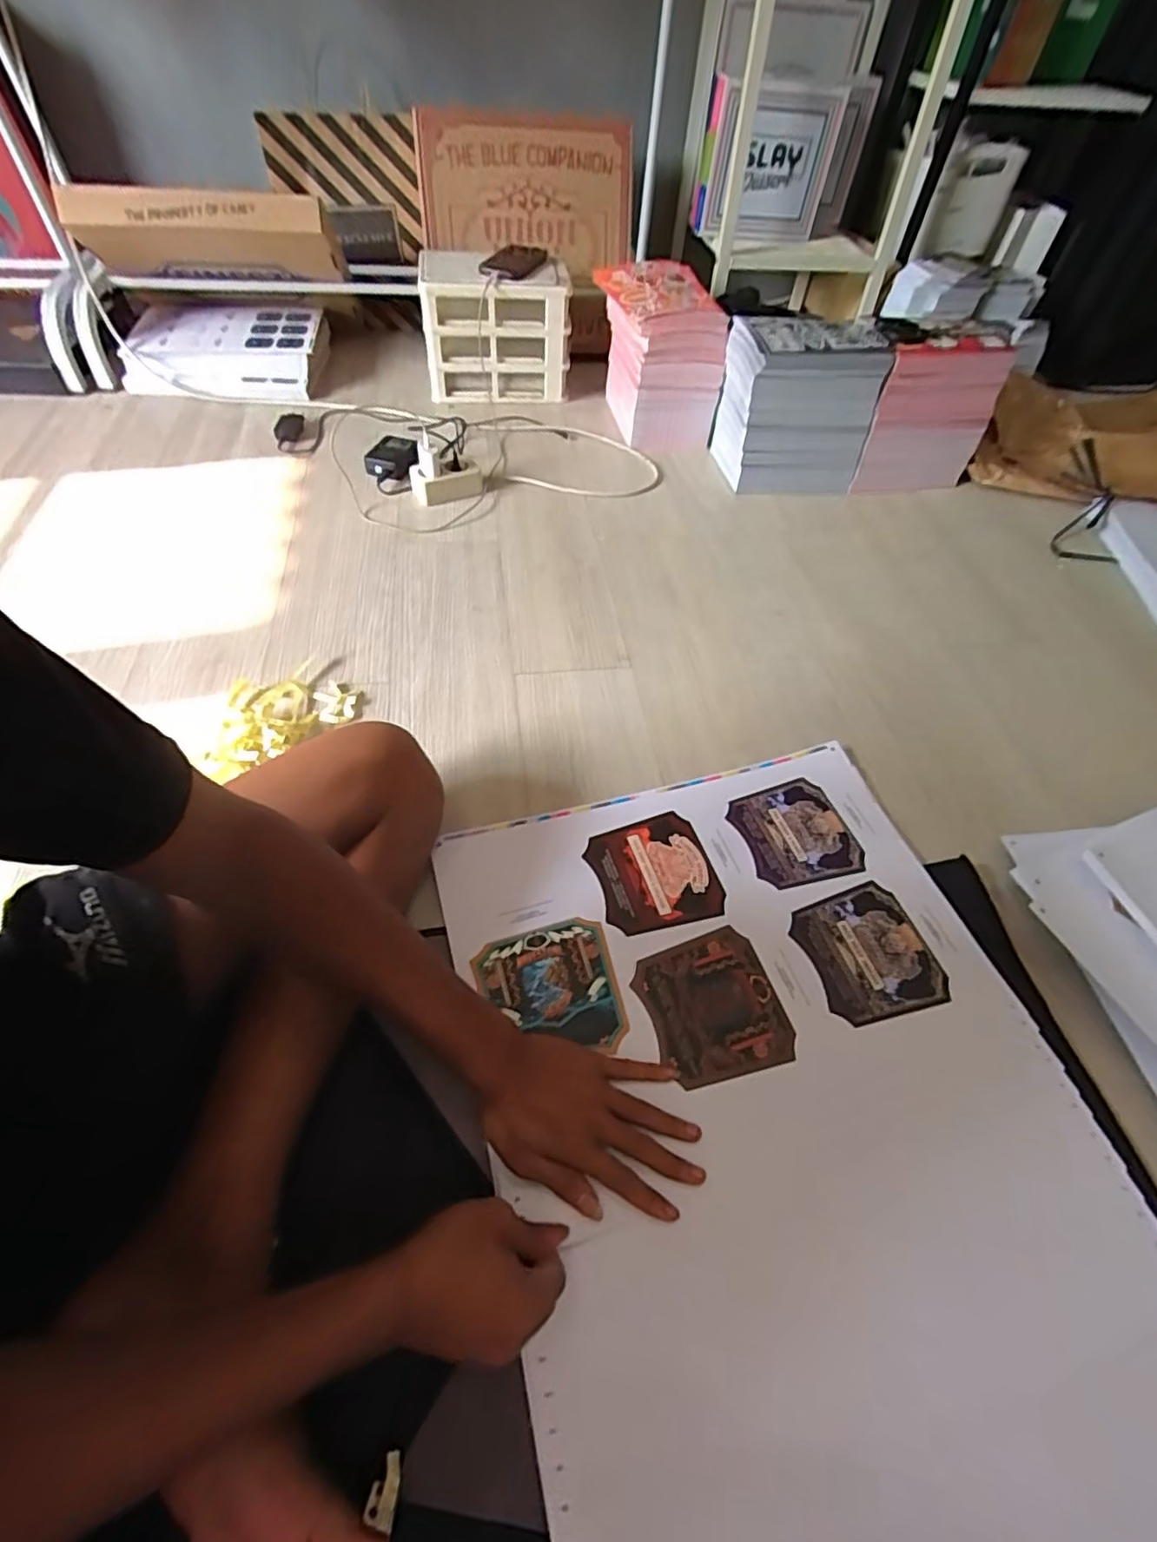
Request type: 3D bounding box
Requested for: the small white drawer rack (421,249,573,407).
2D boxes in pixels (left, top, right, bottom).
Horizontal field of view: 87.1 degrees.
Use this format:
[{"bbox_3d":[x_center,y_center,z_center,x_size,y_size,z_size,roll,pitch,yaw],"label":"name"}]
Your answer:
[{"bbox_3d":[-0.162,-0.866,1.199,0.275,0.200,0.172,-2,54,-5],"label":"small white drawer rack"}]

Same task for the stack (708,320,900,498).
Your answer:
[{"bbox_3d":[0.364,-0.611,1.032,0.226,0.219,0.145,-1,54,-4],"label":"stack"}]

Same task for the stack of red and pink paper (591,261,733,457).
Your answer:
[{"bbox_3d":[0.139,-0.759,1.124,0.162,0.223,0.274,-8,54,-9],"label":"stack of red and pink paper"}]

